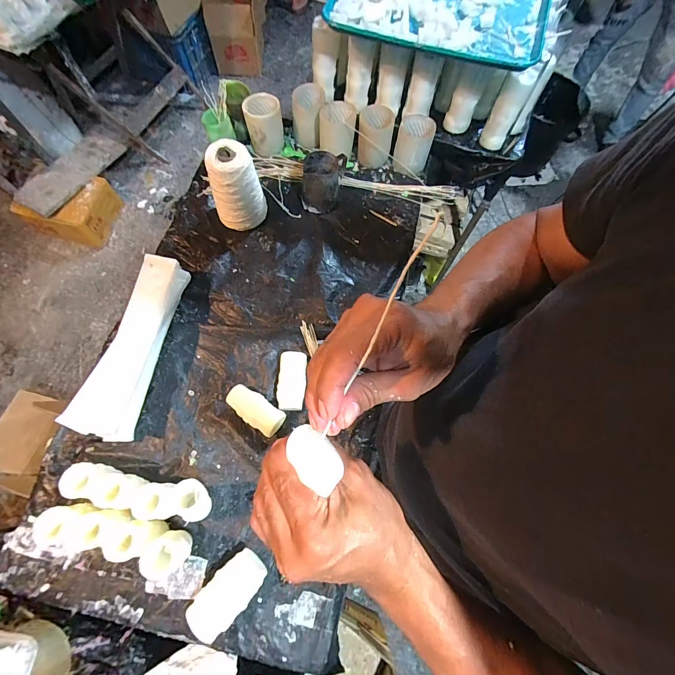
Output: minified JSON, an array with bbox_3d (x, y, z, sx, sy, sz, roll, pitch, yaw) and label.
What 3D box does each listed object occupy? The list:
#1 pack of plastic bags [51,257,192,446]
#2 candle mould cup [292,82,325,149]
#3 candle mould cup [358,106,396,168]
[{"bbox_3d":[-0.403,0.016,0.686,0.091,0.091,0.363,14,70,3],"label":"pack of plastic bags"},{"bbox_3d":[-0.076,-0.583,0.891,0.075,0.116,0.093,11,70,2],"label":"candle mould cup"},{"bbox_3d":[0.096,-0.512,0.875,0.083,0.129,0.080,1,70,-2],"label":"candle mould cup"}]

